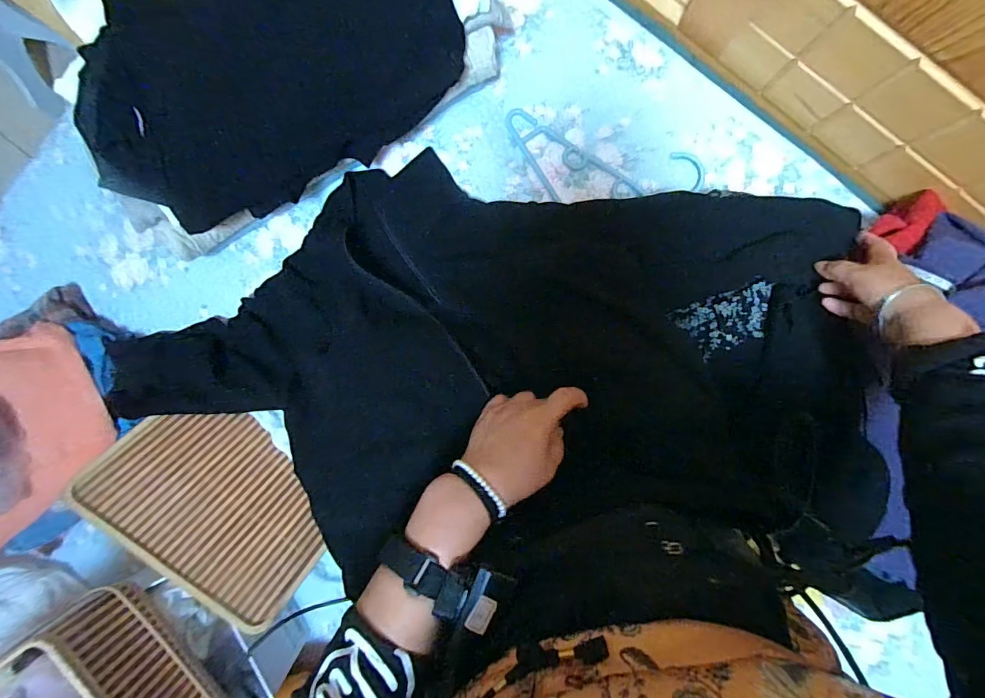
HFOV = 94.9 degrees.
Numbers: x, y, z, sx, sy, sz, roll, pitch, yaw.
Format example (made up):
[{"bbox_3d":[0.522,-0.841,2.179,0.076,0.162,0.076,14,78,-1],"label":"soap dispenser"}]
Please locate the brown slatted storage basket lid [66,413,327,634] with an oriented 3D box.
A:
[{"bbox_3d":[-0.318,0.182,0.539,0.259,0.018,0.169,39,55,-2],"label":"brown slatted storage basket lid"}]

